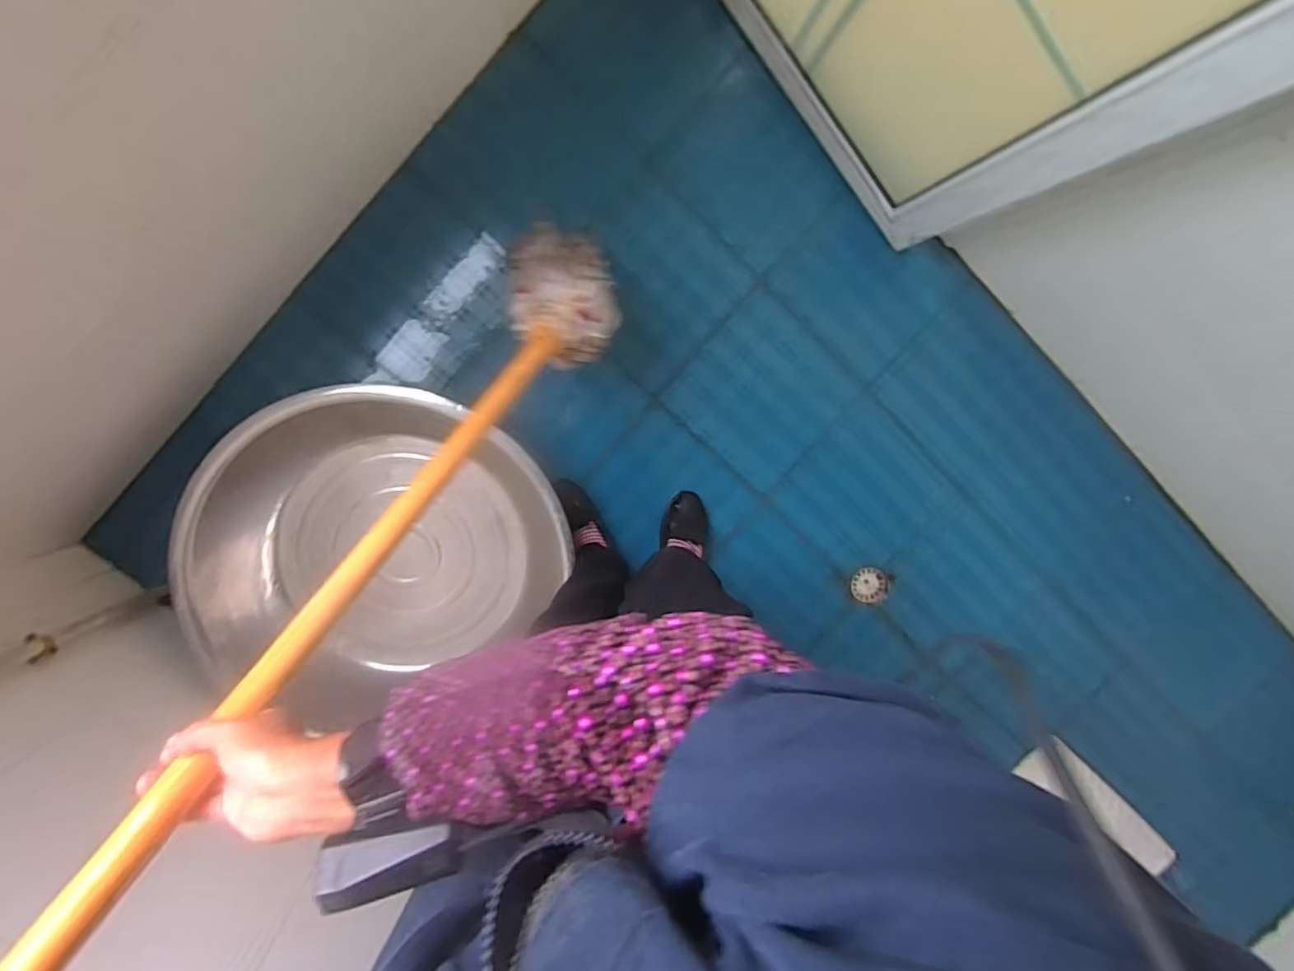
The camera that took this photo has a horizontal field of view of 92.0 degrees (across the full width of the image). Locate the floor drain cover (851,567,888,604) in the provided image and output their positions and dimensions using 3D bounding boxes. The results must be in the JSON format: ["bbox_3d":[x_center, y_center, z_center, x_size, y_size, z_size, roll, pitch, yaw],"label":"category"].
[{"bbox_3d":[0.458,0.208,1.285,0.084,0.012,0.073,27,97,-7],"label":"floor drain cover"}]

